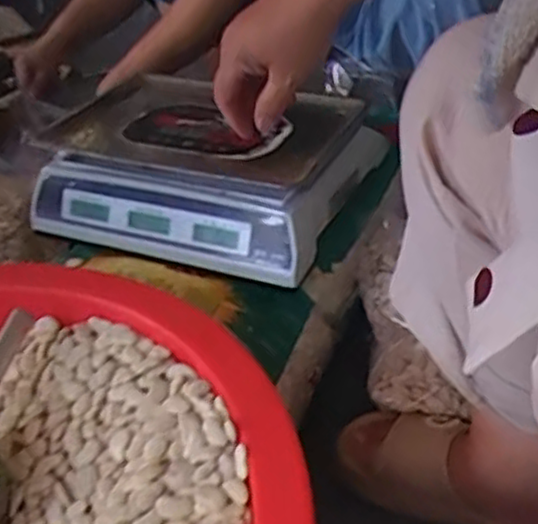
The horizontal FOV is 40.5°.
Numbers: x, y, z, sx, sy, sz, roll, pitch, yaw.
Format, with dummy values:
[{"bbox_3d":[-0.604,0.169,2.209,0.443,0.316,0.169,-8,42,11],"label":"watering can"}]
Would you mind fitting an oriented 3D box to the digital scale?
[{"bbox_3d":[-0.071,-0.115,0.841,0.316,0.118,0.256,10,40,22],"label":"digital scale"}]

